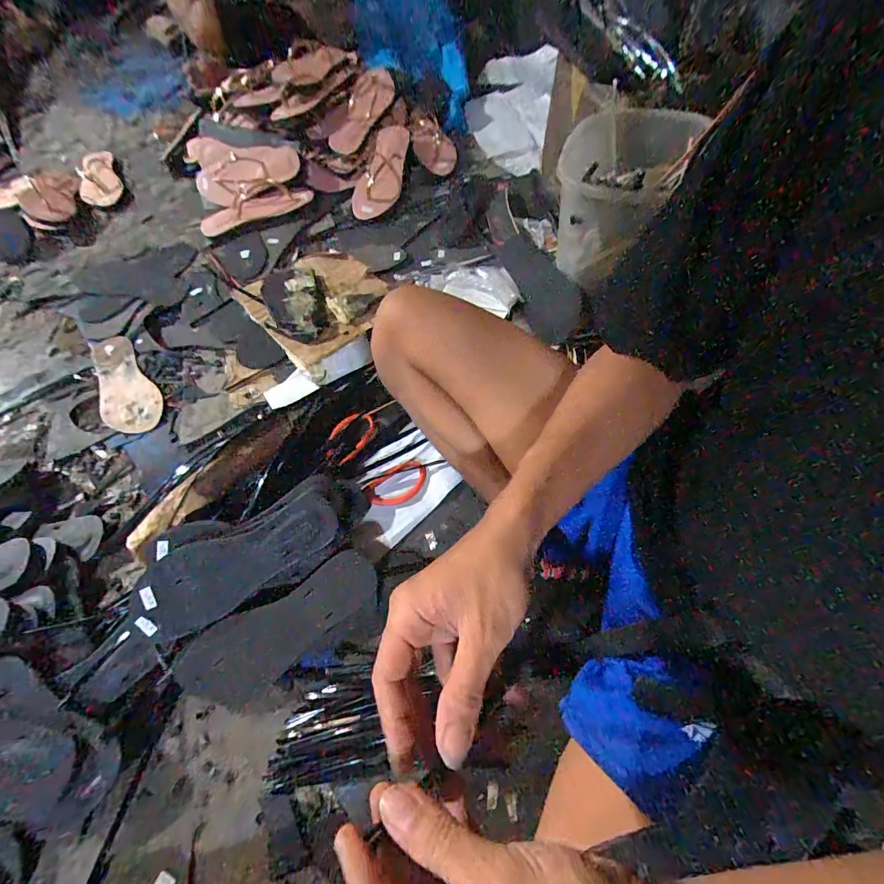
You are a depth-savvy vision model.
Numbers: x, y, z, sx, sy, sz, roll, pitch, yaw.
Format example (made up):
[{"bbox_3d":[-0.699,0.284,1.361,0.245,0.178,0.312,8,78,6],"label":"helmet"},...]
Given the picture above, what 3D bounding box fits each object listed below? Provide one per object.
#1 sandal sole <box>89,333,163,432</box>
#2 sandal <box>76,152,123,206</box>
[{"bbox_3d":[-0.551,-0.098,0.720,0.089,0.008,0.231,-36,68,-15],"label":"sandal sole"},{"bbox_3d":[-0.775,-0.606,0.949,0.079,0.041,0.144,-10,76,-3],"label":"sandal"}]

